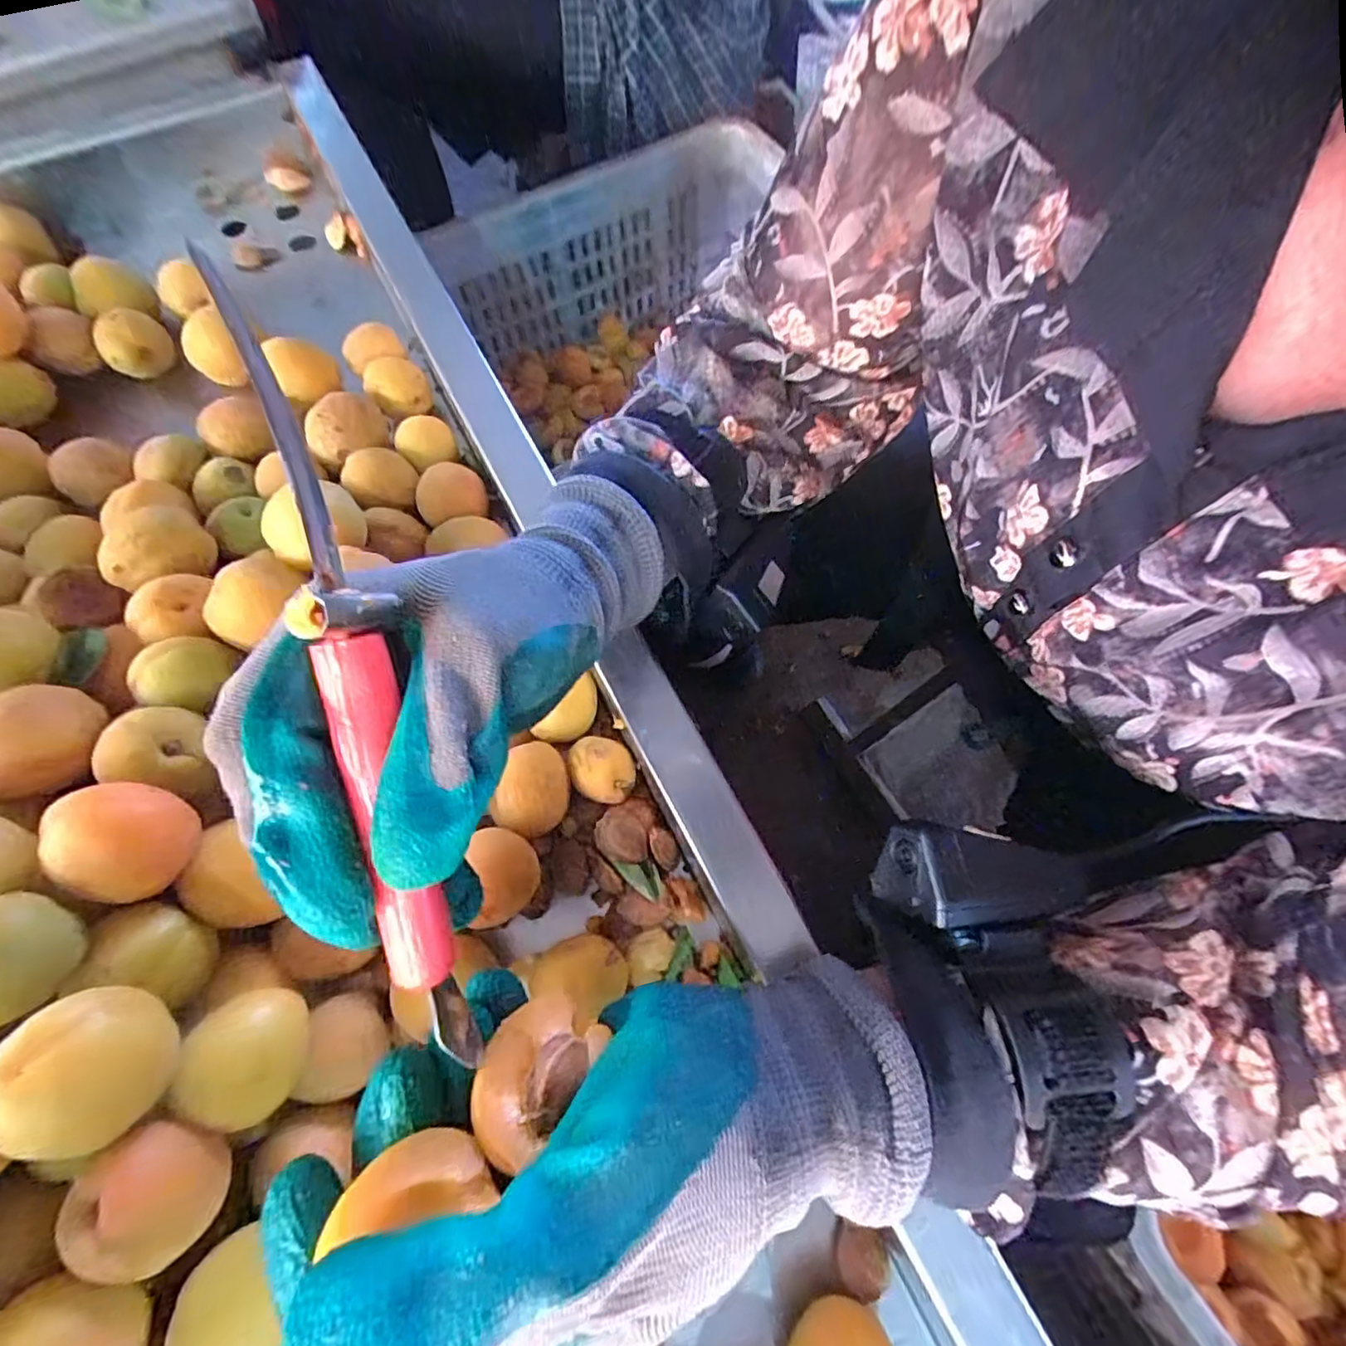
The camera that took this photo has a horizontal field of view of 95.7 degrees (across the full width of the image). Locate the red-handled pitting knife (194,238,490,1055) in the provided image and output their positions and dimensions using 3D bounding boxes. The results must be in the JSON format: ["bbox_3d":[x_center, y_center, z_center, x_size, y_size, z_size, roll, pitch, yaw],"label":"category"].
[{"bbox_3d":[-0.076,0.009,0.151,0.015,0.014,0.190,-11,100,-4],"label":"red-handled pitting knife"}]

